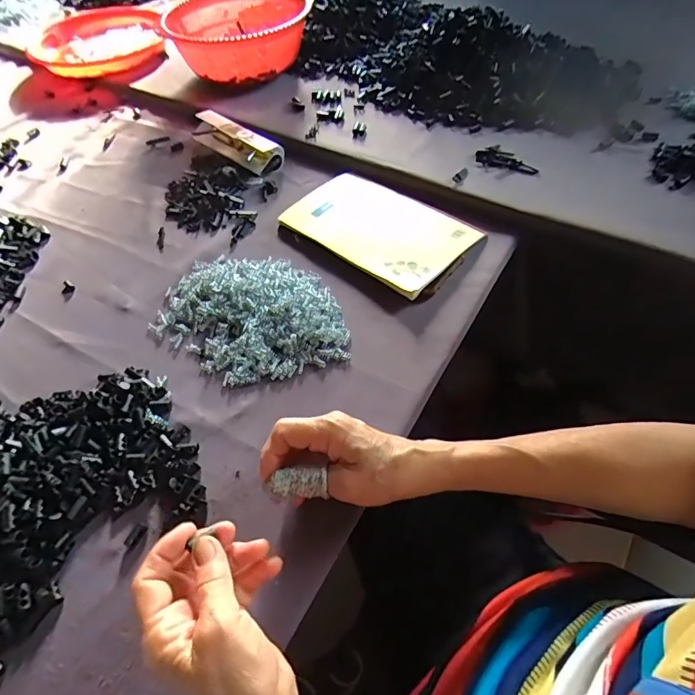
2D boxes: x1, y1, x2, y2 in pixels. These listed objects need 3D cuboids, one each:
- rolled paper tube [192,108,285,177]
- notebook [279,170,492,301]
[{"bbox_3d":[-0.159,-0.292,0.646,0.156,0.031,0.042,35,64,25],"label":"rolled paper tube"},{"bbox_3d":[0.034,-0.144,0.537,0.217,0.015,0.139,32,63,24],"label":"notebook"}]

